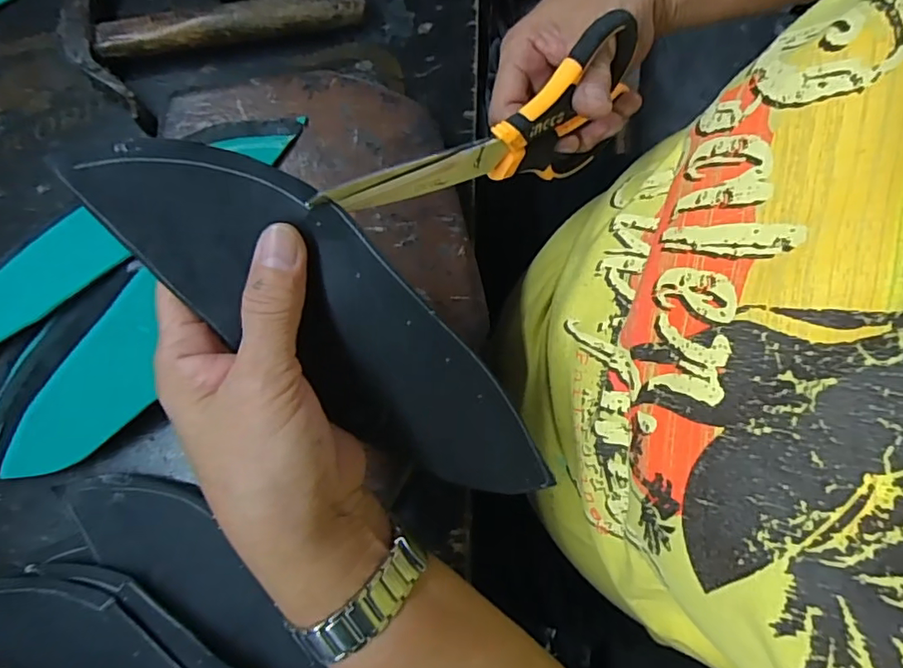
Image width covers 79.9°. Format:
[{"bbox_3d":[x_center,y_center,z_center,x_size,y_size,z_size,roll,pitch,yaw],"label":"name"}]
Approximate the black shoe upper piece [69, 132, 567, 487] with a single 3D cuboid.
[{"bbox_3d":[-0.040,0.002,0.218,0.063,0.007,0.211,-41,109,8],"label":"black shoe upper piece"}]

